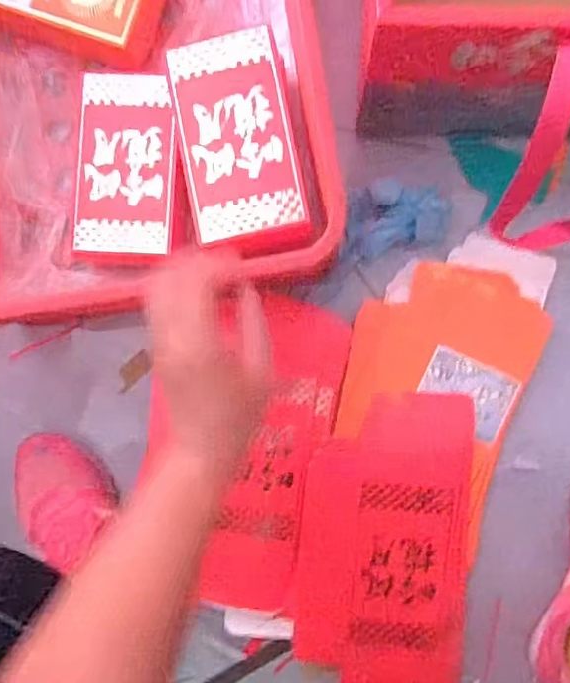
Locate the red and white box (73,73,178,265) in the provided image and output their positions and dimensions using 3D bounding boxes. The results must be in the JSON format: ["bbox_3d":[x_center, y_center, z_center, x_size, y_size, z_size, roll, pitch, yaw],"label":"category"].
[{"bbox_3d":[-0.144,-0.159,0.527,0.089,0.027,0.173,3,89,3],"label":"red and white box"}]

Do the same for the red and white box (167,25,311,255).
[{"bbox_3d":[-0.037,-0.160,0.464,0.093,0.022,0.172,-11,89,2],"label":"red and white box"}]

